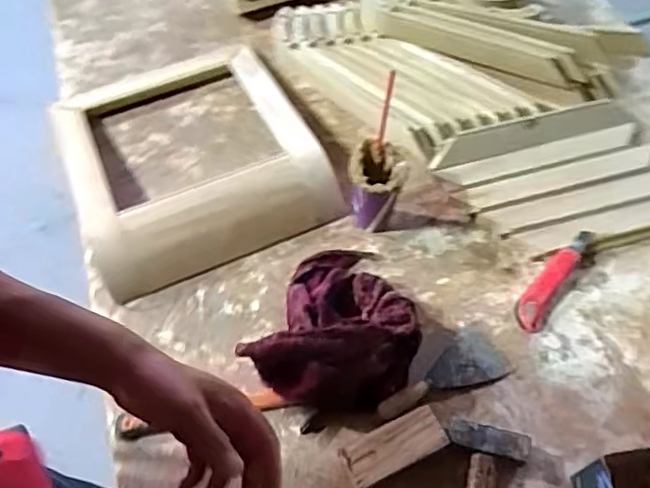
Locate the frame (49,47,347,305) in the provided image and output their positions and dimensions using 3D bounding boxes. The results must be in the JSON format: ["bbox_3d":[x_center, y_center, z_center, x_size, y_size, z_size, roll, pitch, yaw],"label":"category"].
[{"bbox_3d":[-0.211,-0.141,0.975,0.364,0.077,0.392,-24,60,-14],"label":"frame"}]

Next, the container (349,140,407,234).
[{"bbox_3d":[0.076,-0.082,0.925,0.075,0.145,0.074,-1,58,1],"label":"container"}]

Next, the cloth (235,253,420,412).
[{"bbox_3d":[0.027,0.109,0.842,0.193,0.116,0.230,23,61,15],"label":"cloth"}]

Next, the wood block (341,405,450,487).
[{"bbox_3d":[0.086,0.254,0.789,0.129,0.048,0.058,-23,61,-13],"label":"wood block"}]

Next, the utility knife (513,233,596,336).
[{"bbox_3d":[0.336,0.051,0.927,0.045,0.023,0.183,33,66,18],"label":"utility knife"}]

